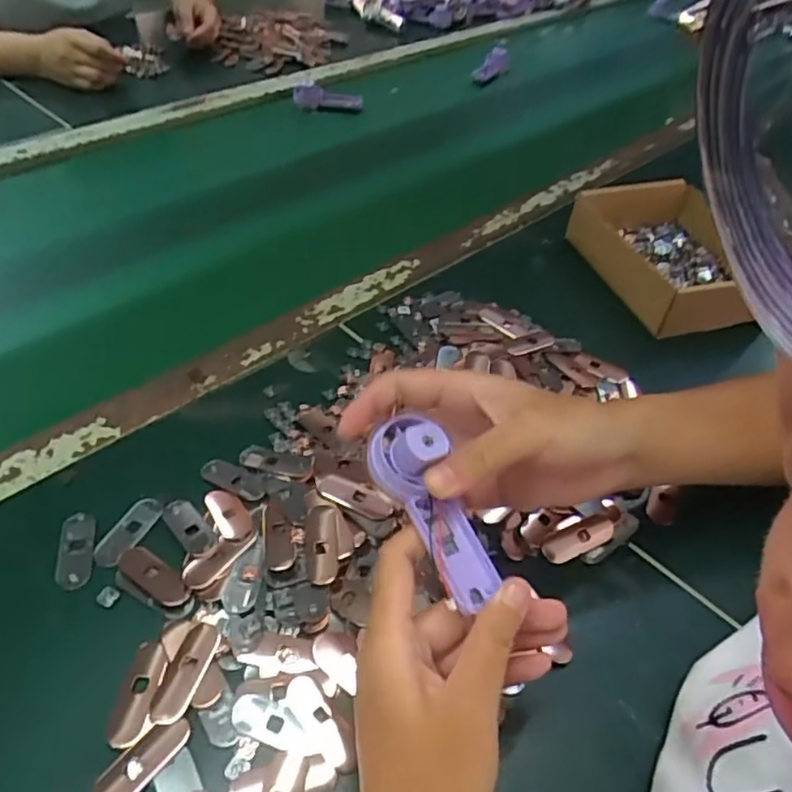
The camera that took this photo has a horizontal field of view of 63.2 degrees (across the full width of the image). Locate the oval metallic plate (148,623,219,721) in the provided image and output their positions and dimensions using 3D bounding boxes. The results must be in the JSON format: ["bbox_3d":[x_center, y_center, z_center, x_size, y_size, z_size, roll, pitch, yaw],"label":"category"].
[{"bbox_3d":[-0.108,0.143,0.333,0.020,0.009,0.050,16,47,9],"label":"oval metallic plate"}]

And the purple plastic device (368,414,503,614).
[{"bbox_3d":[0.018,0.051,0.294,0.032,0.021,0.088,-27,84,-28],"label":"purple plastic device"}]

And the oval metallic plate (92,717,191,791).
[{"bbox_3d":[-0.120,0.172,0.301,0.018,0.004,0.050,32,44,18],"label":"oval metallic plate"}]

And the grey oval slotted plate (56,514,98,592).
[{"bbox_3d":[-0.188,0.088,0.377,0.020,0.004,0.048,-8,48,-13],"label":"grey oval slotted plate"}]

